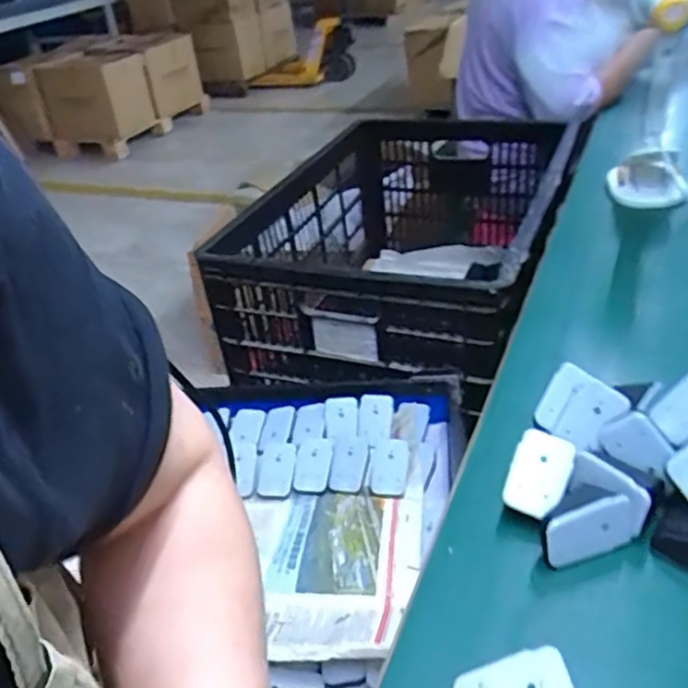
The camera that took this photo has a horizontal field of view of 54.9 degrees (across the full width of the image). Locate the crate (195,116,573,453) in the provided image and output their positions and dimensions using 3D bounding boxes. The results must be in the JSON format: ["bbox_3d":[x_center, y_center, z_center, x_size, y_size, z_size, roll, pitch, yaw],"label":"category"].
[{"bbox_3d":[0.132,-0.188,1.239,0.518,0.287,0.746,9,36,23],"label":"crate"}]

